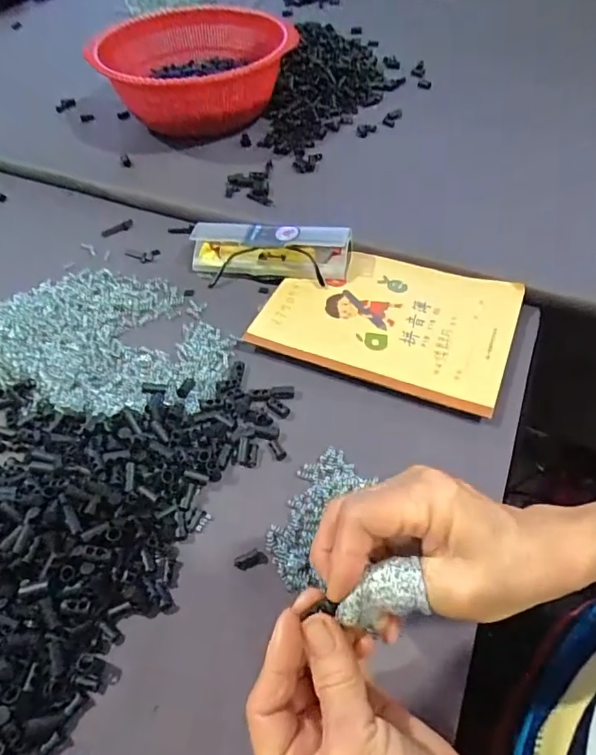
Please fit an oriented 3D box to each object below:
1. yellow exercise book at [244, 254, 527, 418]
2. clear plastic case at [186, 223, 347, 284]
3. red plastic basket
[{"bbox_3d":[0.077,-0.054,0.446,0.204,0.011,0.142,17,55,17],"label":"yellow exercise book"},{"bbox_3d":[-0.029,-0.123,0.484,0.152,0.034,0.043,9,53,11],"label":"clear plastic case"},{"bbox_3d":[-0.148,-0.372,0.644,0.245,0.097,0.209,17,55,17],"label":"red plastic basket"}]

